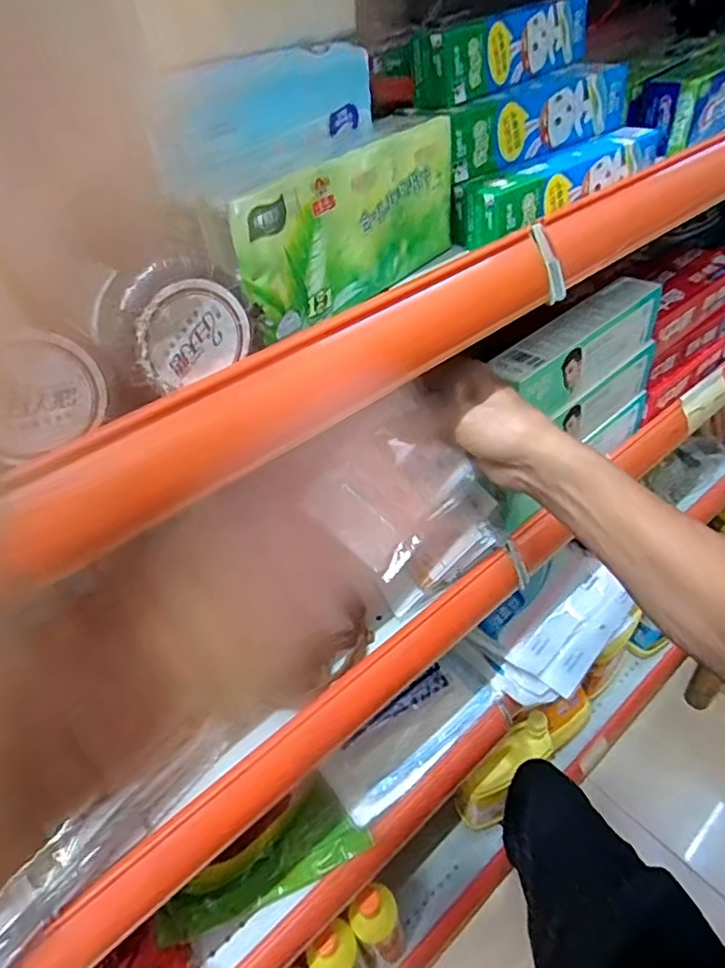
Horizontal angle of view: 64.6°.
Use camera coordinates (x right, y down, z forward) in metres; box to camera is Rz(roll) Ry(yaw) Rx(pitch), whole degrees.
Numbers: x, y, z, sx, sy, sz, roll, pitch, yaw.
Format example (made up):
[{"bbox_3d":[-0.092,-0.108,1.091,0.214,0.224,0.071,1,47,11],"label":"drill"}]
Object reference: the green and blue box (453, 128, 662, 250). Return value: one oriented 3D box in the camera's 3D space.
[{"bbox_3d":[0.125,-0.187,0.359,0.146,0.038,0.036,-25,45,-22],"label":"green and blue box"}]

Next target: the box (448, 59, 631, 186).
[{"bbox_3d":[0.102,-0.230,0.360,0.144,0.041,0.038,-25,45,-22],"label":"box"}]

